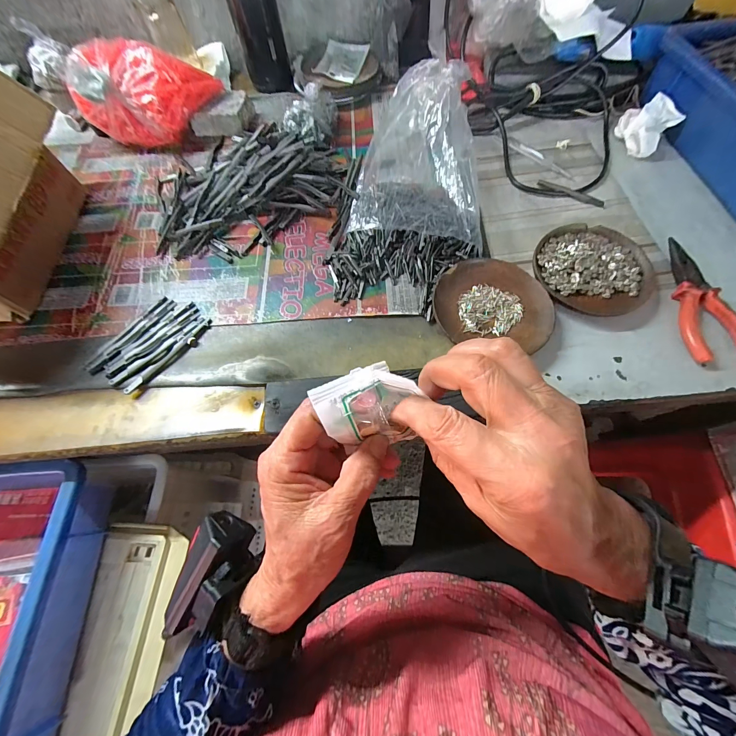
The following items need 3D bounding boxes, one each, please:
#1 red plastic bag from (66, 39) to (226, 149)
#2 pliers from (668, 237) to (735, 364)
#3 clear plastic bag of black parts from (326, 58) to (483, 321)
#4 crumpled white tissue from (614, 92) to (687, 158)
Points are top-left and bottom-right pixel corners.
[{"bbox_3d":[-0.300,-0.370,0.426,0.117,0.093,0.147,30,71,14],"label":"red plastic bag"},{"bbox_3d":[0.334,-0.070,0.315,0.051,0.015,0.140,4,66,4],"label":"pliers"},{"bbox_3d":[0.059,-0.212,0.356,0.163,0.073,0.307,14,68,8],"label":"clear plastic bag of black parts"},{"bbox_3d":[0.354,-0.307,0.400,0.062,0.048,0.068,34,72,16],"label":"crumpled white tissue"}]

